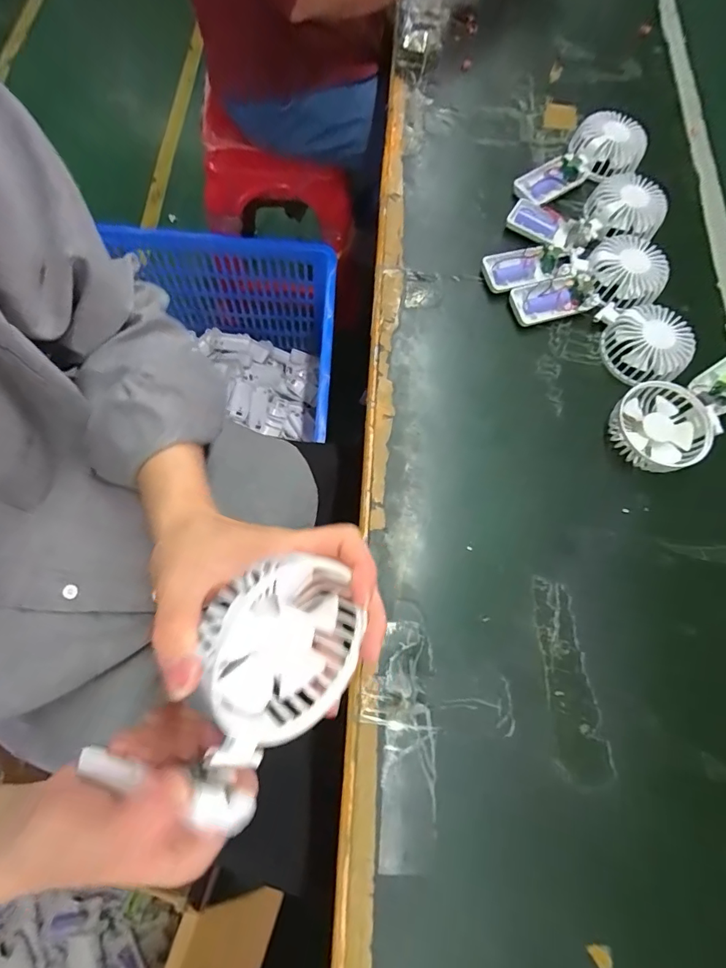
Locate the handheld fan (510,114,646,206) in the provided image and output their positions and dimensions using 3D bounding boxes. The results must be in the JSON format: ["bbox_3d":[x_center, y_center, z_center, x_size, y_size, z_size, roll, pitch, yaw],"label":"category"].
[{"bbox_3d":[0.271,-0.390,0.558,0.159,0.044,0.086,-43,78,-14],"label":"handheld fan"}]

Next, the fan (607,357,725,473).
[{"bbox_3d":[0.343,-0.083,0.468,0.202,0.035,0.088,-31,76,-12],"label":"fan"}]

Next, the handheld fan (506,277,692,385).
[{"bbox_3d":[0.259,-0.175,0.493,0.192,0.035,0.087,33,73,8],"label":"handheld fan"}]

